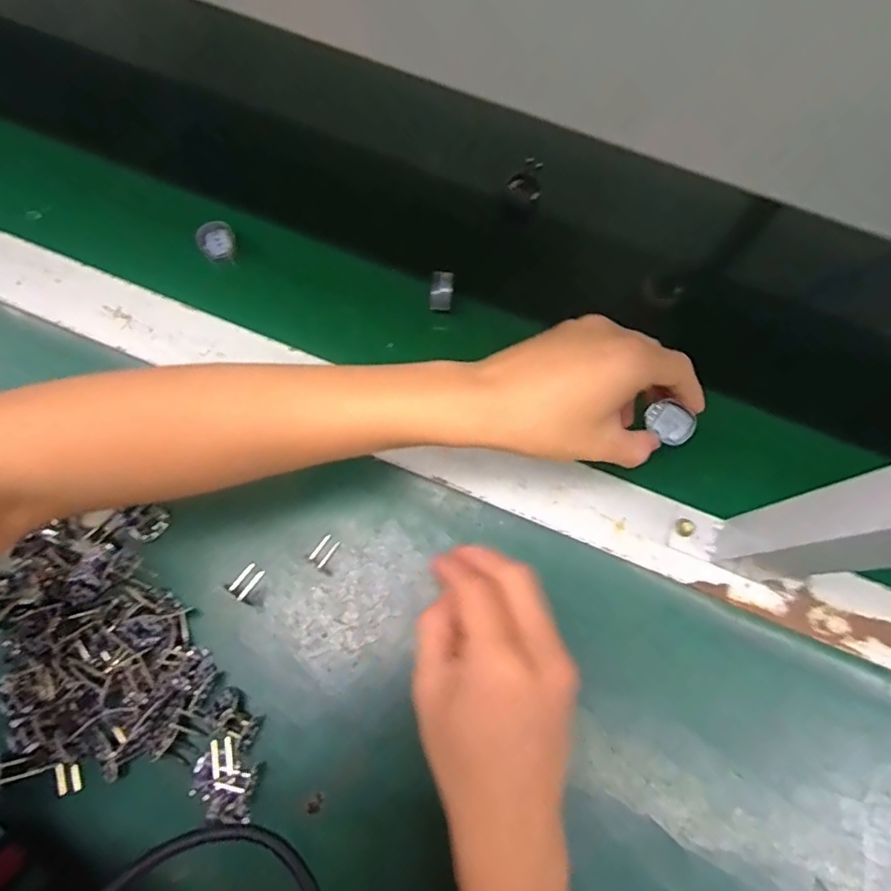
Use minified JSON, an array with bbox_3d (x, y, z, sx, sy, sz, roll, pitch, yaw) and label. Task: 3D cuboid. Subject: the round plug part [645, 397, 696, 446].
[{"bbox_3d":[0.134,-0.014,0.339,0.021,0.013,0.027,-39,76,-13],"label":"round plug part"}]

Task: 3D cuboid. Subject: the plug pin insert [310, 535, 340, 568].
[{"bbox_3d":[-0.078,0.067,0.361,0.011,0.004,0.020,37,74,11],"label":"plug pin insert"}]

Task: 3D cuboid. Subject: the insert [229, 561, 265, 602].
[{"bbox_3d":[-0.125,0.086,0.355,0.012,0.004,0.023,36,74,10],"label":"insert"}]

